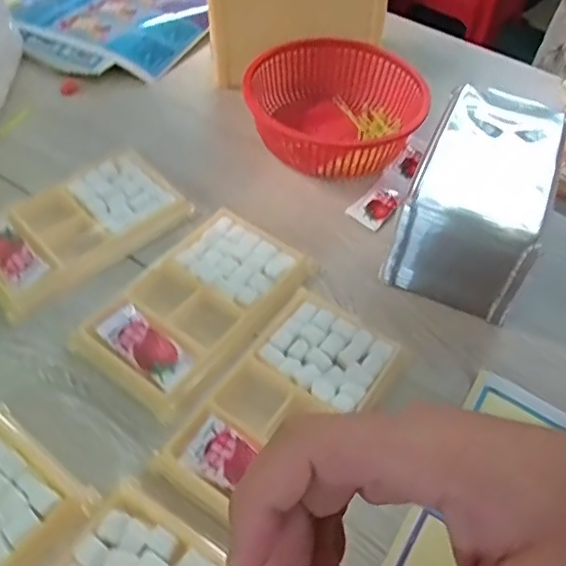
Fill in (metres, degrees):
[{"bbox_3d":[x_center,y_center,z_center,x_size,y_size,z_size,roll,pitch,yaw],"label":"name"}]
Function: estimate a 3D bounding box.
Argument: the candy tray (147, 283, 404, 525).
[{"bbox_3d":[0.003,0.062,0.303,0.074,0.010,0.133,31,55,19],"label":"candy tray"}]

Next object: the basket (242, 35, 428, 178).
[{"bbox_3d":[0.044,-0.139,0.444,0.128,0.054,0.117,2,51,-3],"label":"basket"}]

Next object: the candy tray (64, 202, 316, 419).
[{"bbox_3d":[-0.050,0.009,0.342,0.080,0.009,0.133,33,56,21],"label":"candy tray"}]

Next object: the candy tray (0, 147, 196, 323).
[{"bbox_3d":[-0.133,-0.039,0.375,0.079,0.009,0.138,36,57,22],"label":"candy tray"}]

